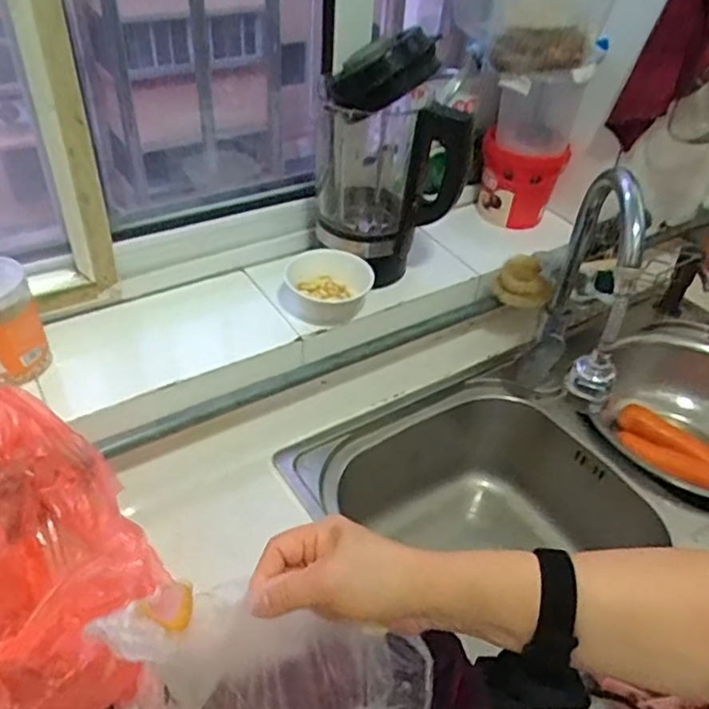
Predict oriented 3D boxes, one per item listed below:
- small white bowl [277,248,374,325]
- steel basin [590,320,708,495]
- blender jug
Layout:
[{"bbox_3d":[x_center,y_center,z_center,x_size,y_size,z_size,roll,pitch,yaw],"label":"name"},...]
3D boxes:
[{"bbox_3d":[-0.042,-0.084,0.826,0.116,0.071,0.089,15,42,12],"label":"small white bowl"},{"bbox_3d":[0.477,0.101,0.903,0.301,0.103,0.291,3,41,-2],"label":"steel basin"},{"bbox_3d":[0.035,-0.251,0.815,0.146,0.272,0.136,-14,44,-20],"label":"blender jug"}]

